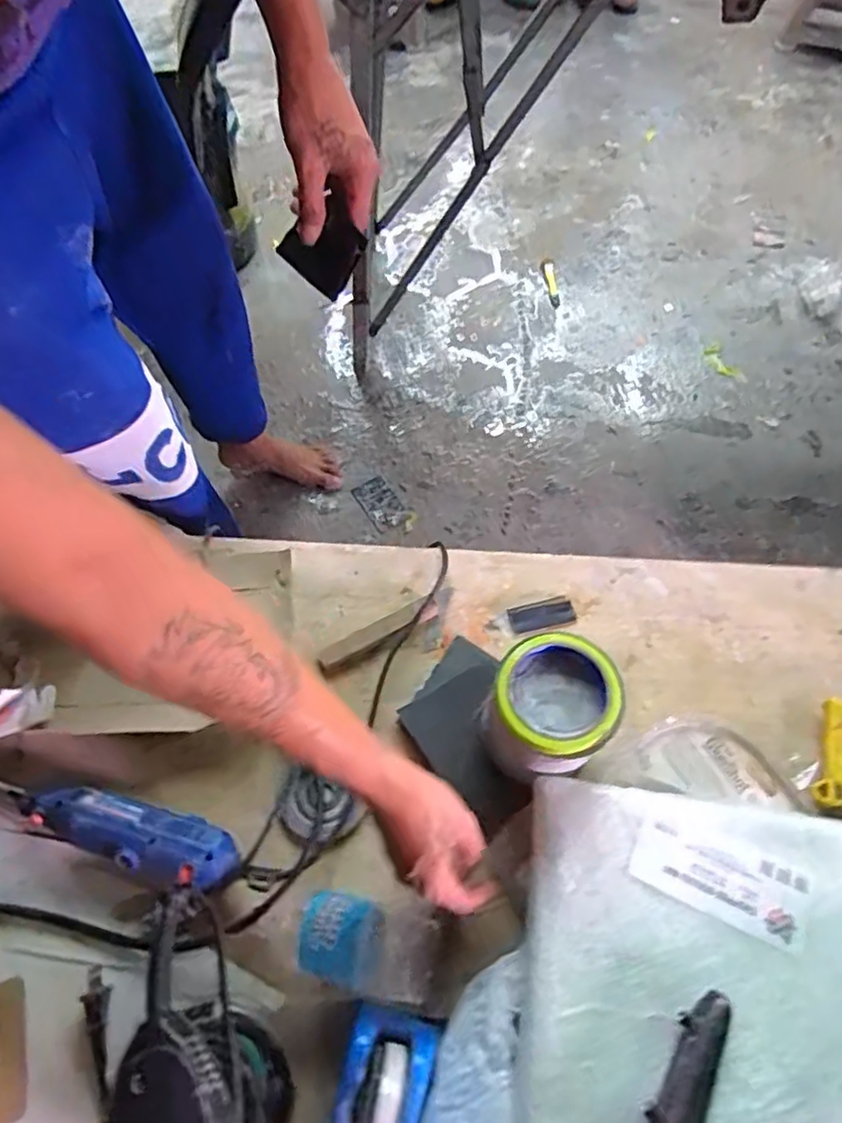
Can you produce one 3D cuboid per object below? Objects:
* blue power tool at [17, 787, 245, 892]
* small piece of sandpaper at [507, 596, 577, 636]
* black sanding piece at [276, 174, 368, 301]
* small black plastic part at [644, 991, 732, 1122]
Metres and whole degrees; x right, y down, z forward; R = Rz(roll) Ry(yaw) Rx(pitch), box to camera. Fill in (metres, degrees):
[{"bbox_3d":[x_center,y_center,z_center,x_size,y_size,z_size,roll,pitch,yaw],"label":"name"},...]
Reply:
[{"bbox_3d":[-0.257,0.239,0.563,0.198,0.048,0.052,12,63,8],"label":"blue power tool"},{"bbox_3d":[0.130,0.058,0.697,0.069,0.004,0.034,-11,62,-4],"label":"small piece of sandpaper"},{"bbox_3d":[-0.085,-0.279,0.572,0.069,0.006,0.063,42,104,3],"label":"black sanding piece"},{"bbox_3d":[0.186,0.358,0.444,0.034,0.011,0.115,26,66,15],"label":"small black plastic part"}]

